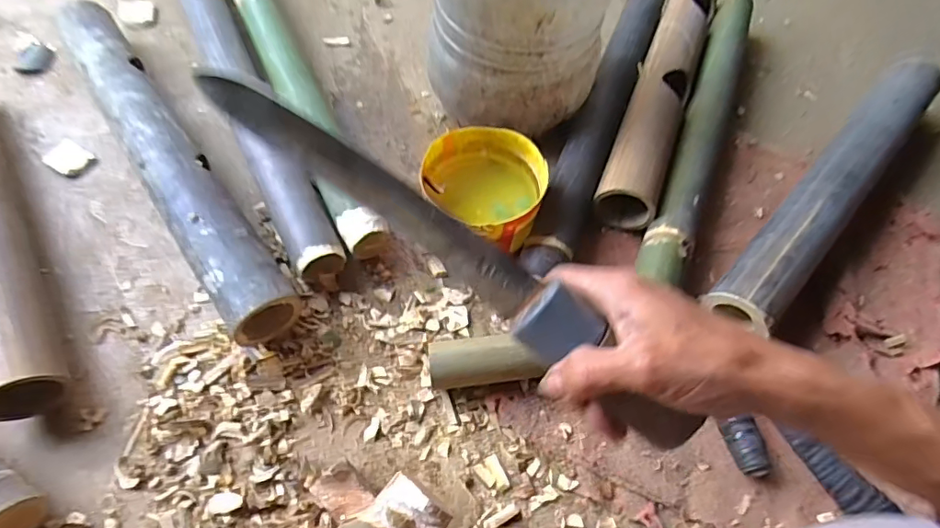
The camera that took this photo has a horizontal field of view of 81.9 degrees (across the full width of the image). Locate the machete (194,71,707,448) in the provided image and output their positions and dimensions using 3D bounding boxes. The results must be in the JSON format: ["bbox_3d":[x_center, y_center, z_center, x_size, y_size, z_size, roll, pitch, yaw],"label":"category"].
[{"bbox_3d":[-0.011,-0.007,0.289,0.311,0.032,0.031,37,65,2],"label":"machete"}]

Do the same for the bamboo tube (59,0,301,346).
[{"bbox_3d":[-0.372,-0.139,0.664,0.073,0.054,0.551,-31,70,-21],"label":"bamboo tube"}]

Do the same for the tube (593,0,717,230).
[{"bbox_3d":[0.292,-0.263,0.824,0.080,0.091,0.502,23,62,5],"label":"tube"}]

